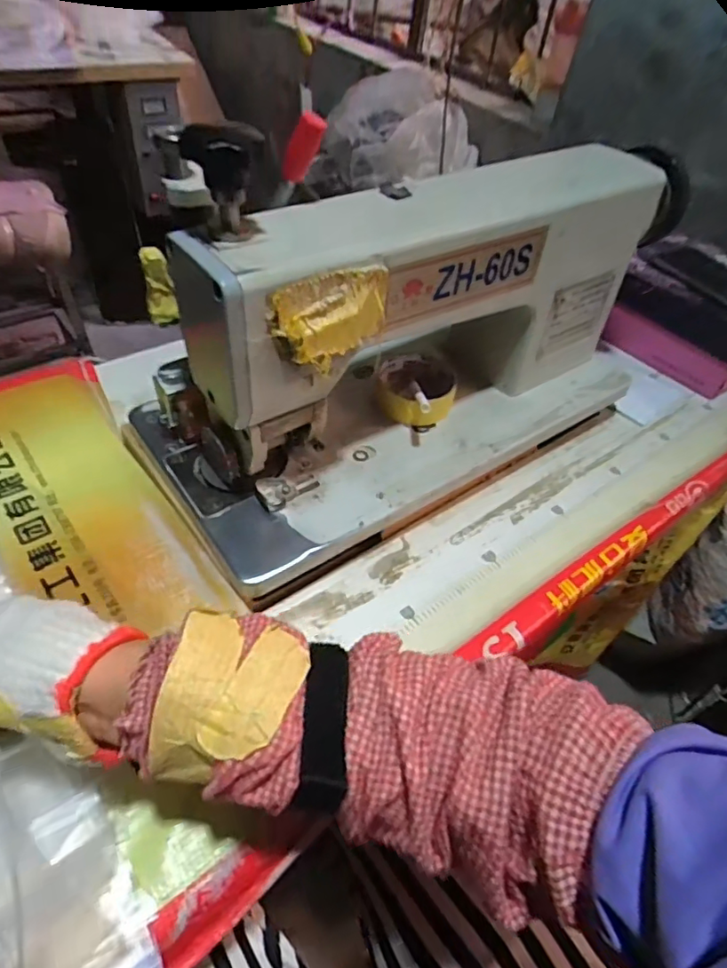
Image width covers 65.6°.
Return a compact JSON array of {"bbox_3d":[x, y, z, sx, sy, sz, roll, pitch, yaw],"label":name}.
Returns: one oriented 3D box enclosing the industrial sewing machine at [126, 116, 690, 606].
[{"bbox_3d":[0.054,-0.132,0.523,0.486,0.257,0.215,-29,56,-31],"label":"industrial sewing machine"}]

